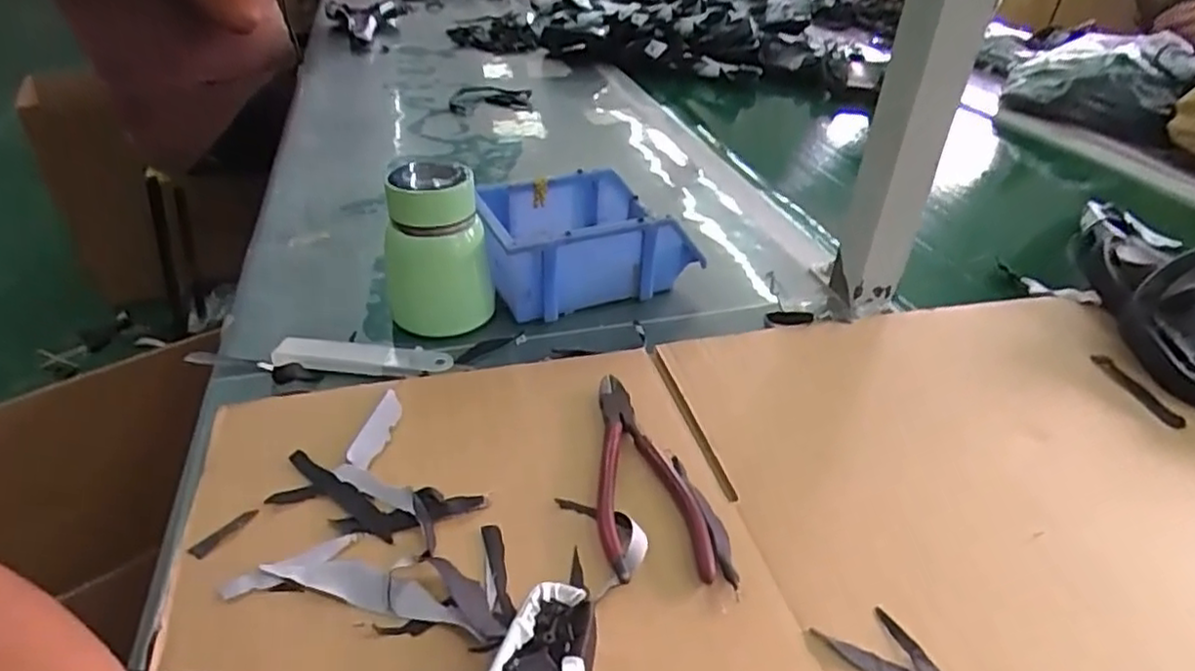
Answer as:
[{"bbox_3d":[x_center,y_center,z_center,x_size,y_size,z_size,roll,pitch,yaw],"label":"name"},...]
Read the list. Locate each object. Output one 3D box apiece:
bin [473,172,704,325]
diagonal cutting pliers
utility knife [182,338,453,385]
[{"bbox_3d":[-0.012,-0.086,0.597,0.178,0.074,0.133,-10,37,-16],"label":"bin"},{"bbox_3d":[0.029,0.074,0.399,0.059,0.018,0.149,0,36,-2],"label":"diagonal cutting pliers"},{"bbox_3d":[-0.200,0.016,0.492,0.183,0.009,0.039,-1,36,-4],"label":"utility knife"}]

